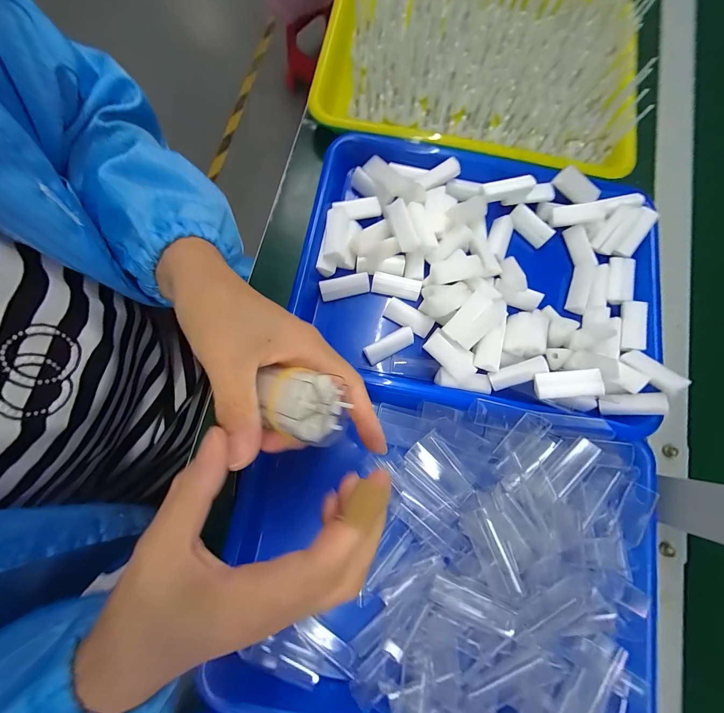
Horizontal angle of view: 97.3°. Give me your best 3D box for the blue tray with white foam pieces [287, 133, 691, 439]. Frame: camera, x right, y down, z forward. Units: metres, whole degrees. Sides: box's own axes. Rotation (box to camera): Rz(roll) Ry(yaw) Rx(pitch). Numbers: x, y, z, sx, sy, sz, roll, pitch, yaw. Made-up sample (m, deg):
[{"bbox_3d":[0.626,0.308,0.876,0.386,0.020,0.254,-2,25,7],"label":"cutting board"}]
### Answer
[{"bbox_3d":[0.110,-0.081,0.298,0.331,0.048,0.233,12,79,-1],"label":"blue tray with white foam pieces"}]

